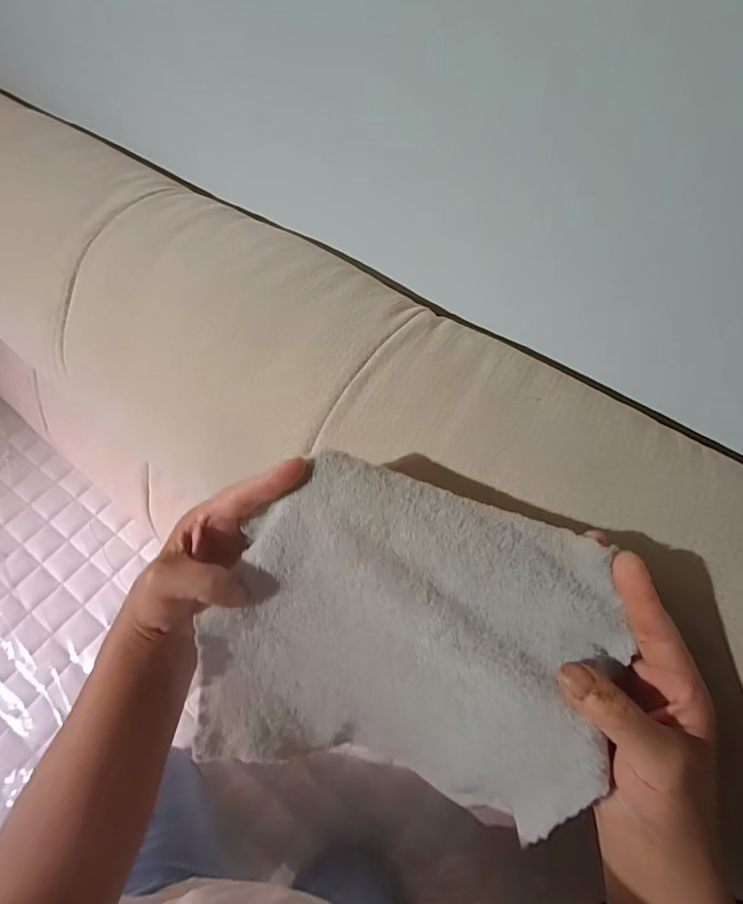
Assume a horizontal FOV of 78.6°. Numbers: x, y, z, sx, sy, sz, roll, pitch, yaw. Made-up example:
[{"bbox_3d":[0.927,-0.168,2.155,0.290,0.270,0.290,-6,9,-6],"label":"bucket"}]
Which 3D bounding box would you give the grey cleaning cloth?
[{"bbox_3d":[0.016,0.122,0.280,0.232,0.045,0.206,16,98,9],"label":"grey cleaning cloth"}]

